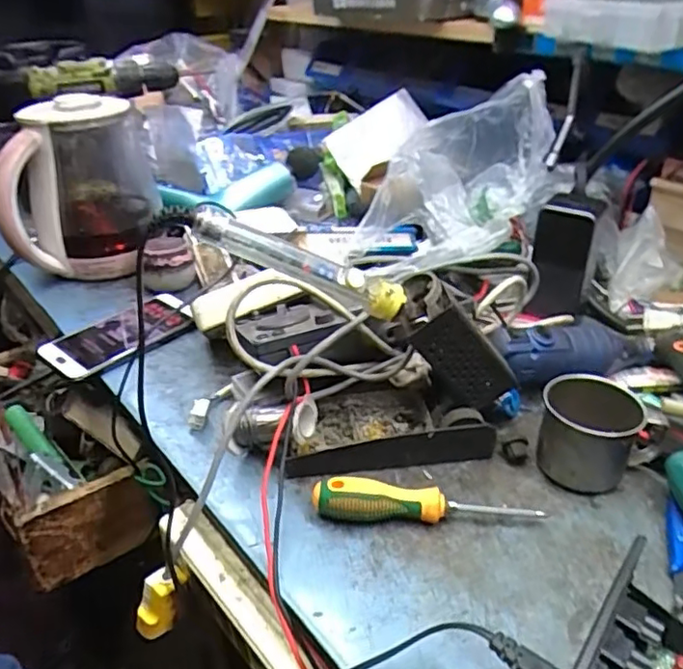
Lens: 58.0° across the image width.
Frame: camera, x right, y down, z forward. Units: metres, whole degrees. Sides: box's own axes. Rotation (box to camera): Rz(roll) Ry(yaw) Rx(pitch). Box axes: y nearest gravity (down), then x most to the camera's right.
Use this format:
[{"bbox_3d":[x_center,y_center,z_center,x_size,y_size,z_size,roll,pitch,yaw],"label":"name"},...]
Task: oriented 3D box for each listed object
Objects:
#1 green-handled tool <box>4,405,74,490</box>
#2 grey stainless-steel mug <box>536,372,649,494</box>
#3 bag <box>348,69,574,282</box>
[{"bbox_3d":[-0.306,0.112,0.620,0.021,0.017,0.144,-26,40,-34],"label":"green-handled tool"},{"bbox_3d":[0.181,0.073,0.453,0.063,0.057,0.066,11,34,17],"label":"grey stainless-steel mug"},{"bbox_3d":[0.104,-0.155,0.597,0.172,0.140,0.154,0,32,0],"label":"bag"}]

